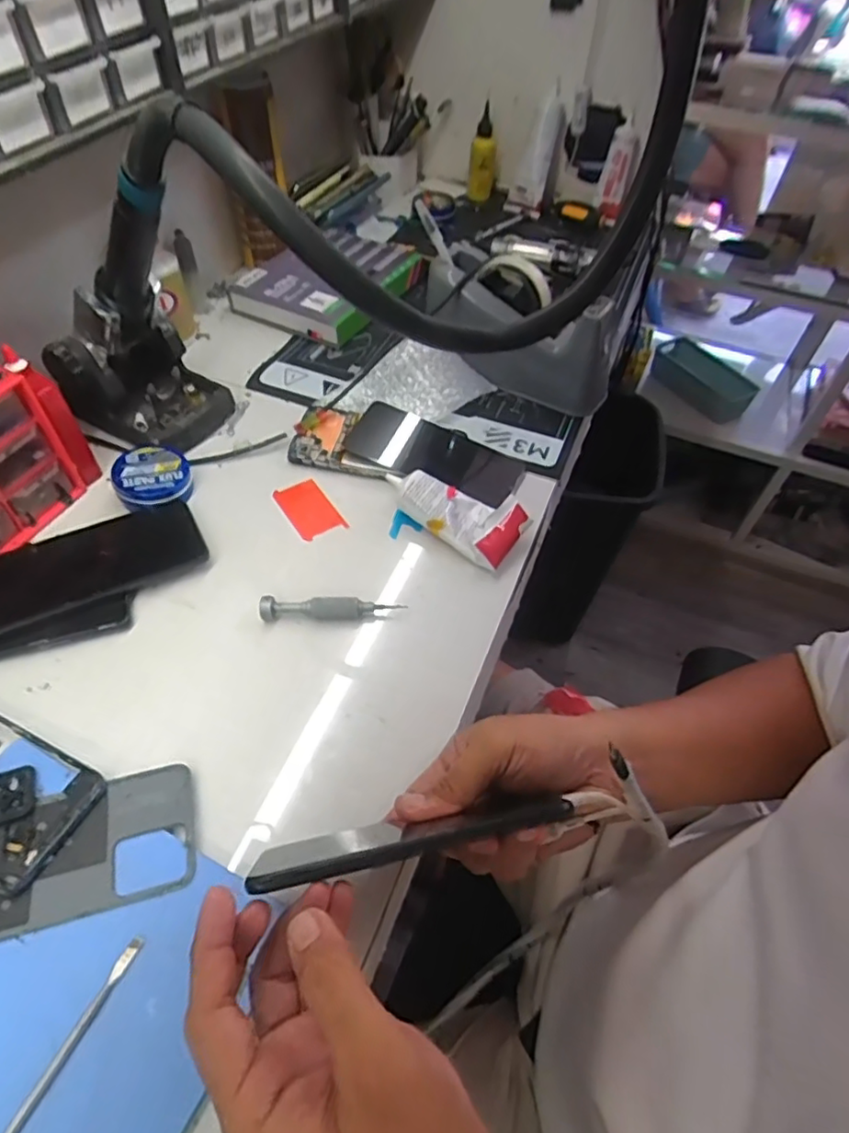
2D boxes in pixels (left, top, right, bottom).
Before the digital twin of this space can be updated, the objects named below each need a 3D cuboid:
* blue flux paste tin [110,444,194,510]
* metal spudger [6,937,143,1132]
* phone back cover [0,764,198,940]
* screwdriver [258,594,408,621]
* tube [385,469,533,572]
[{"bbox_3d":[-0.238,-0.079,0.534,0.062,0.027,0.060,1,51,-1],"label":"blue flux paste tin"},{"bbox_3d":[-0.186,0.254,0.277,0.009,0.011,0.158,22,53,15],"label":"metal spudger"},{"bbox_3d":[-0.218,0.168,0.351,0.160,0.008,0.072,-11,52,-11],"label":"phone back cover"},{"bbox_3d":[-0.070,0.030,0.463,0.106,0.015,0.015,-2,51,-4],"label":"screwdriver"},{"bbox_3d":[0.022,-0.049,0.529,0.129,0.037,0.058,26,54,18],"label":"tube"}]

